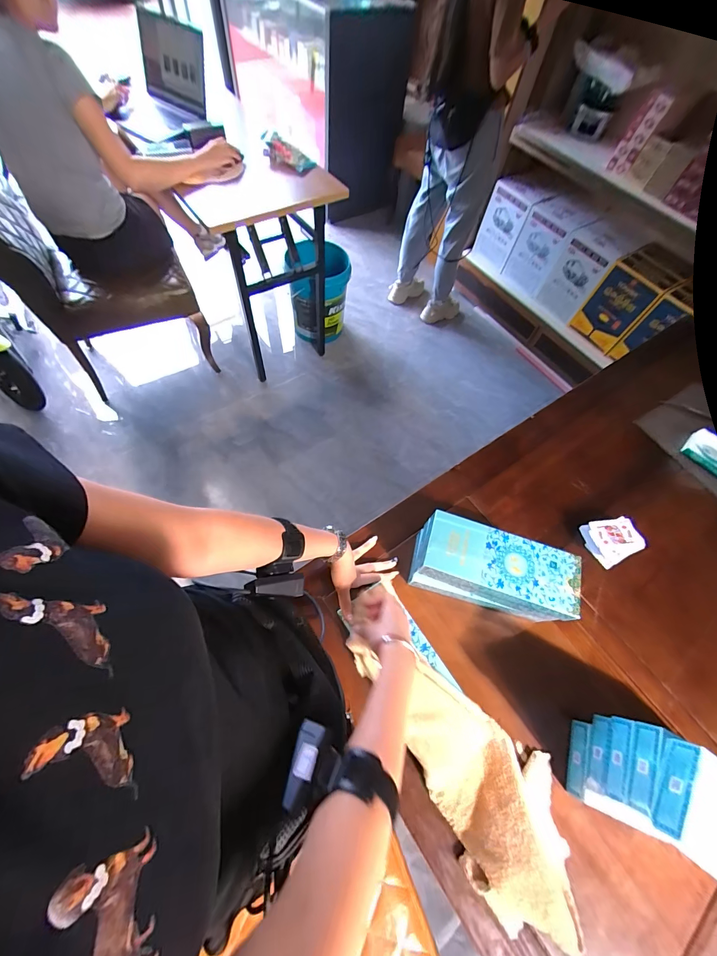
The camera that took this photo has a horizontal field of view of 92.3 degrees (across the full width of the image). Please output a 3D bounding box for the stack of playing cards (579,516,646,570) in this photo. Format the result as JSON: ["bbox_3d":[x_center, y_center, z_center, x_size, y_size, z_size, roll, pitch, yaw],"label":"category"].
[{"bbox_3d":[0.488,0.115,0.658,0.094,0.028,0.083,-19,67,-15],"label":"stack of playing cards"}]

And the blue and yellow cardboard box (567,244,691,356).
[{"bbox_3d":[1.106,-0.741,1.447,0.157,0.334,0.213,-34,71,-20],"label":"blue and yellow cardboard box"}]

